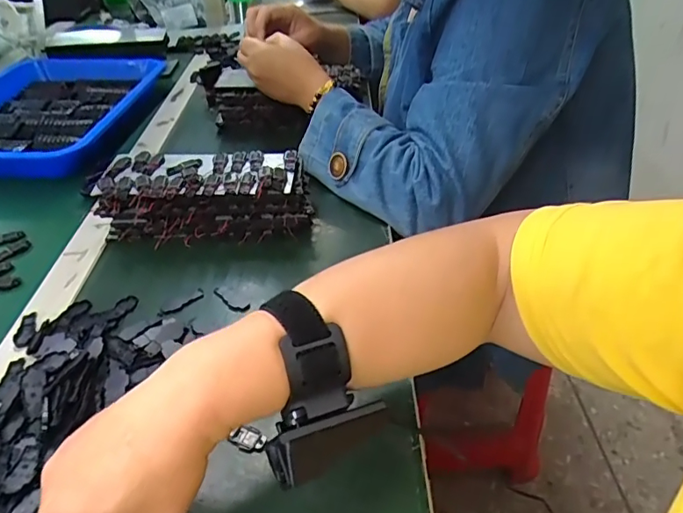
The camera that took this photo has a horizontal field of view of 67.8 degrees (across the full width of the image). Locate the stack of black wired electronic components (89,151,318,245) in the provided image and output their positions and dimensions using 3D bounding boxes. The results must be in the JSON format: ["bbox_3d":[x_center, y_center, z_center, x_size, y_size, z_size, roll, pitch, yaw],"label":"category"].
[{"bbox_3d":[-0.140,-0.063,0.534,0.215,0.065,0.090,-1,39,0],"label":"stack of black wired electronic components"}]

